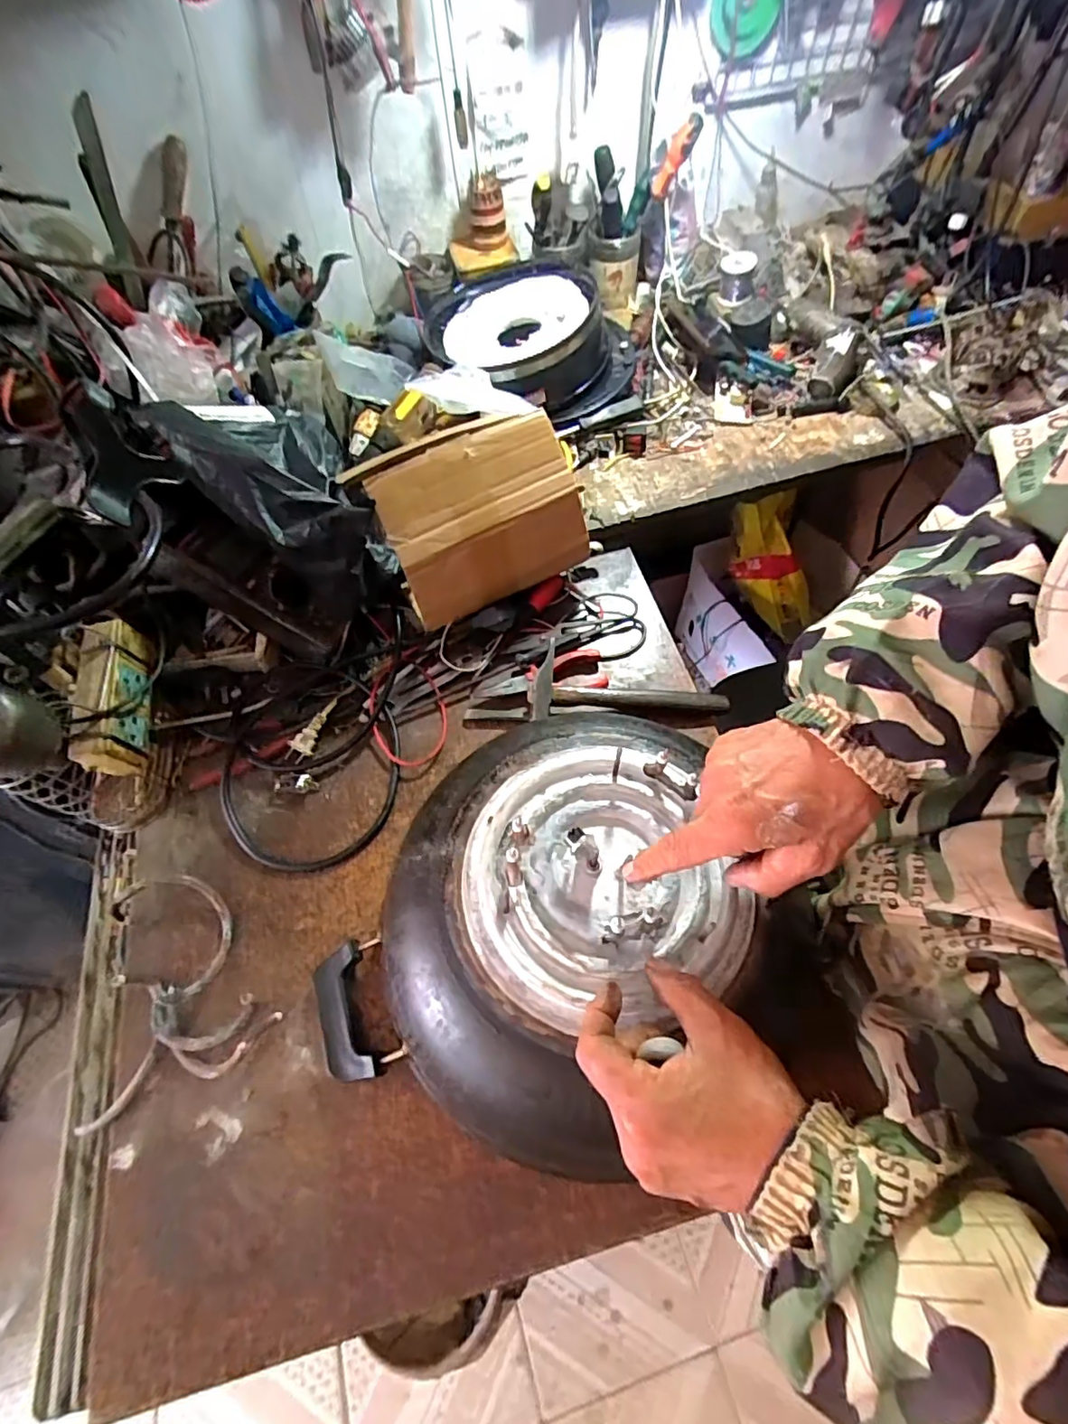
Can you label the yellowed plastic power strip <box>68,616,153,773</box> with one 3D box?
[{"bbox_3d":[-0.366,-0.013,0.500,0.040,0.051,0.133,-15,63,-5],"label":"yellowed plastic power strip"}]

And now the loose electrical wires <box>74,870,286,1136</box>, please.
[{"bbox_3d":[-0.305,0.220,0.487,0.160,0.047,0.185,-19,63,-7],"label":"loose electrical wires"}]

